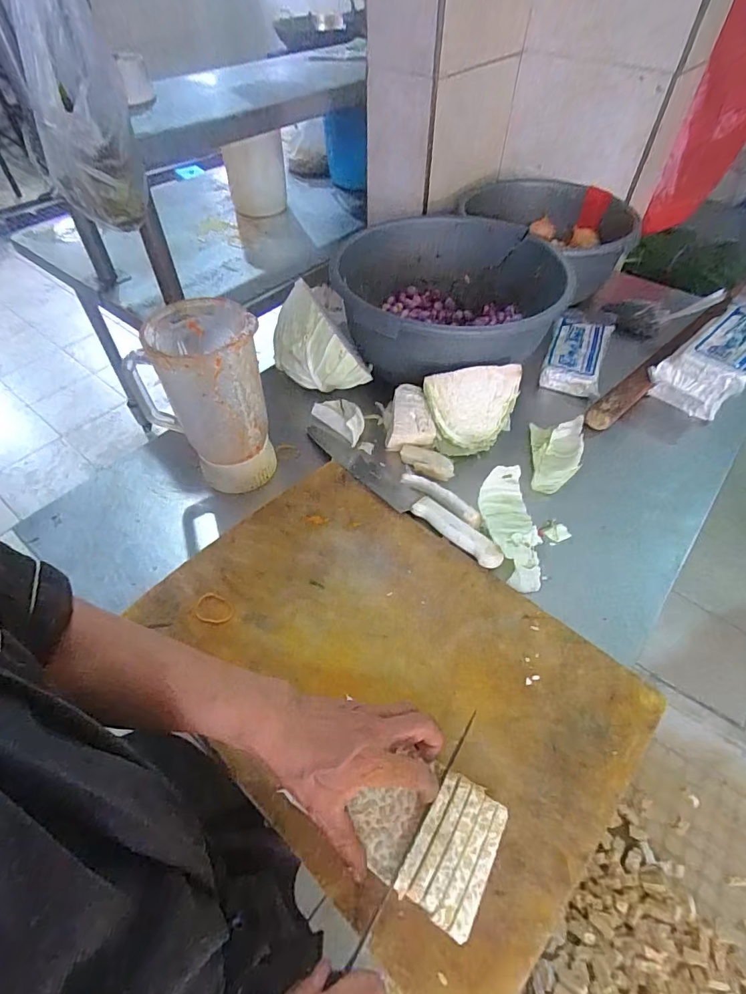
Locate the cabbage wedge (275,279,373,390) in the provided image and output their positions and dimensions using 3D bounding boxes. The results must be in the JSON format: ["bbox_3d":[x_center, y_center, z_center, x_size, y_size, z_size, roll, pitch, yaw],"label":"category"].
[{"bbox_3d":[-0.087,-0.247,0.743,0.181,0.118,0.100,33,58,24],"label":"cabbage wedge"}]

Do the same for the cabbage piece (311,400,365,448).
[{"bbox_3d":[-0.050,-0.129,0.729,0.044,0.042,0.104,-38,60,-27],"label":"cabbage piece"}]

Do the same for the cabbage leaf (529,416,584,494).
[{"bbox_3d":[0.264,-0.062,0.675,0.069,0.035,0.122,8,51,6],"label":"cabbage leaf"}]

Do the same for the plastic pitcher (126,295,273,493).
[{"bbox_3d":[-0.198,-0.120,0.601,0.132,0.211,0.121,26,55,20],"label":"plastic pitcher"}]

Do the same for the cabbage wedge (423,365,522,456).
[{"bbox_3d":[0.145,-0.133,0.712,0.139,0.119,0.075,-16,14,-11],"label":"cabbage wedge"}]

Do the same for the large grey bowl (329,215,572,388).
[{"bbox_3d":[0.126,-0.324,0.798,0.371,0.135,0.354,7,51,5],"label":"large grey bowl"}]

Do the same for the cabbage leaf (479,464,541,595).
[{"bbox_3d":[0.176,0.037,0.601,0.068,0.031,0.169,-4,51,-3],"label":"cabbage leaf"}]

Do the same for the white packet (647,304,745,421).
[{"bbox_3d":[0.566,-0.215,0.773,0.222,0.101,0.115,-30,57,-22],"label":"white packet"}]

